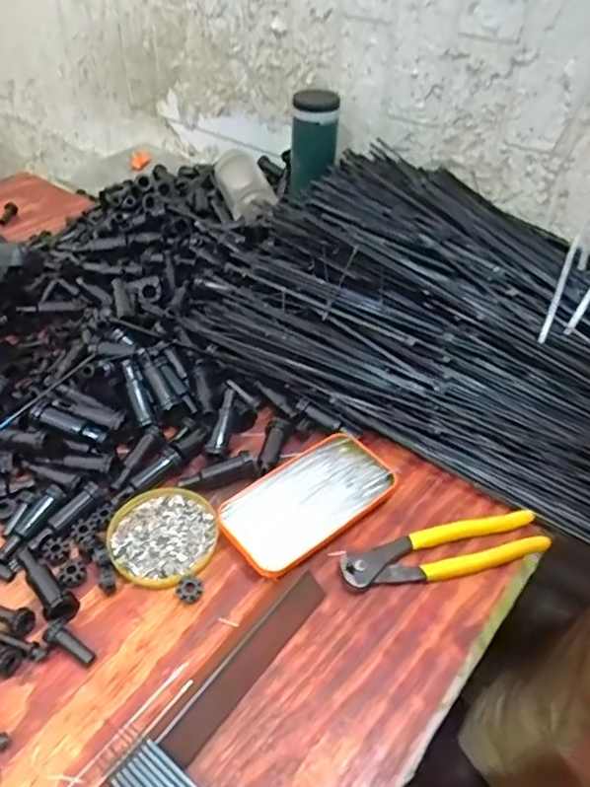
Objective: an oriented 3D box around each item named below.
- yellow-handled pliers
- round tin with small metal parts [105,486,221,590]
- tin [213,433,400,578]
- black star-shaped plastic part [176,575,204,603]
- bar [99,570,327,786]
[{"bbox_3d":[0.116,0.121,0.474,0.162,0.016,0.038,-8,44,-12],"label":"yellow-handled pliers"},{"bbox_3d":[-0.104,0.111,0.481,0.084,0.009,0.083,1,43,-1],"label":"round tin with small metal parts"},{"bbox_3d":[0.008,0.082,0.506,0.145,0.012,0.083,-30,52,-30],"label":"tin"},{"bbox_3d":[-0.076,0.142,0.445,0.017,0.010,0.016,10,43,8],"label":"black star-shaped plastic part"},{"bbox_3d":[-0.071,0.206,0.374,0.034,0.015,0.260,30,50,23],"label":"bar"}]

